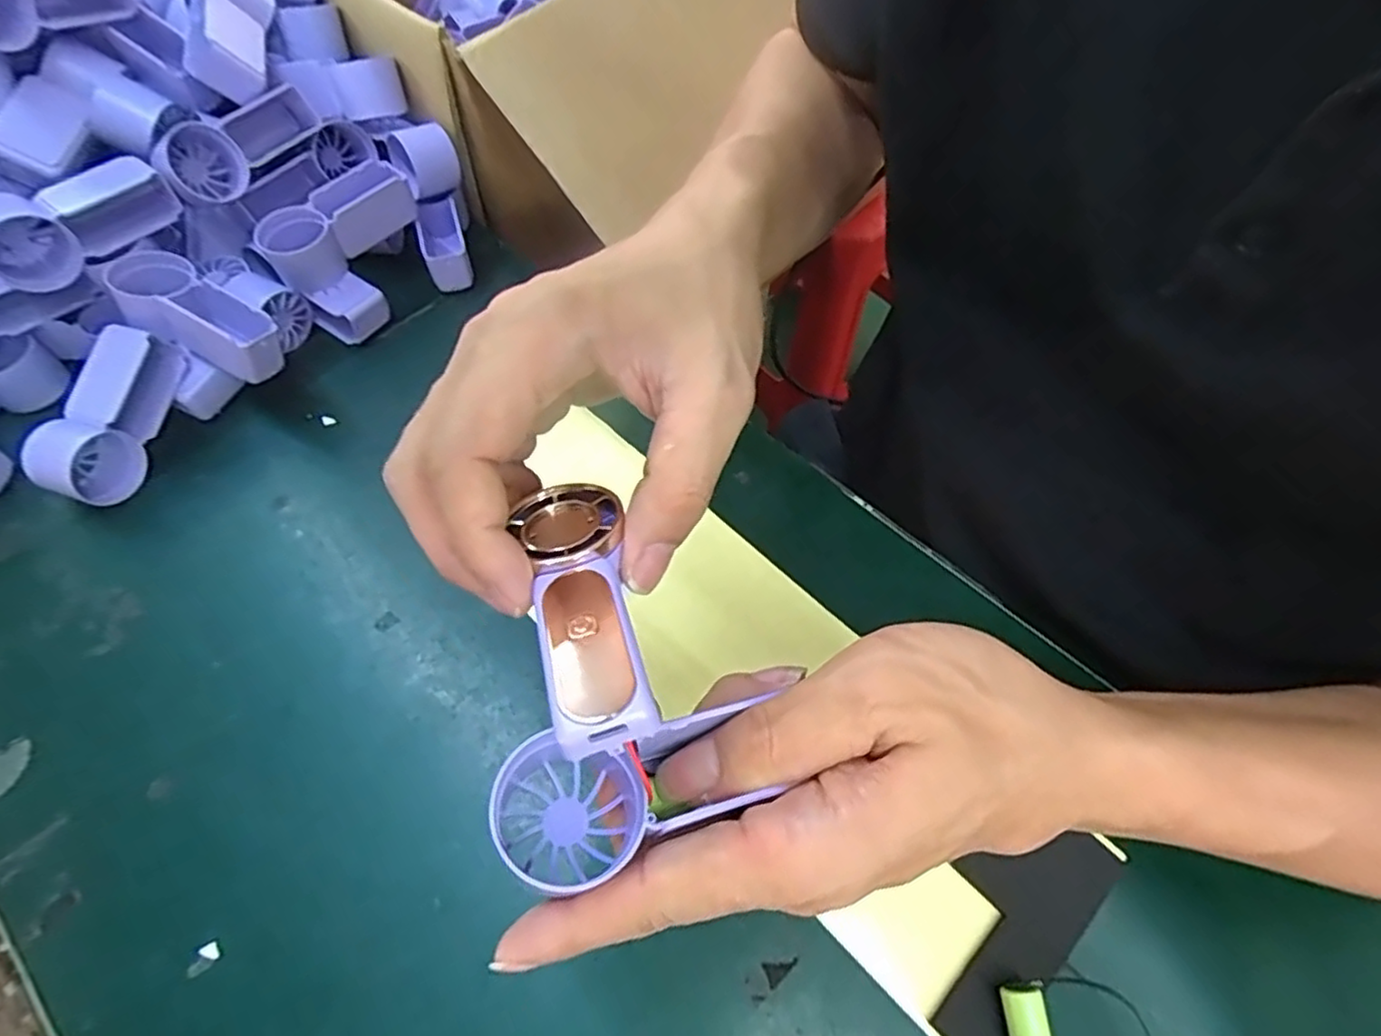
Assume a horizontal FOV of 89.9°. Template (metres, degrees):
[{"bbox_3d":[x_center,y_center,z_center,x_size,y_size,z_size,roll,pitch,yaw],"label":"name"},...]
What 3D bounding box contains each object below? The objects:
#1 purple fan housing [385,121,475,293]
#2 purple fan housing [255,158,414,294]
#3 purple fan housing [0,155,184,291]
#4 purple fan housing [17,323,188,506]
[{"bbox_3d":[-0.161,-0.198,0.447,0.038,0.076,0.080,-18,62,-11],"label":"purple fan housing"},{"bbox_3d":[-0.212,-0.176,0.418,0.037,0.040,0.093,34,65,18],"label":"purple fan housing"},{"bbox_3d":[-0.329,-0.158,0.370,0.094,0.037,0.030,-34,66,-18],"label":"purple fan housing"},{"bbox_3d":[-0.303,-0.054,0.361,0.033,0.034,0.090,23,85,12],"label":"purple fan housing"}]

